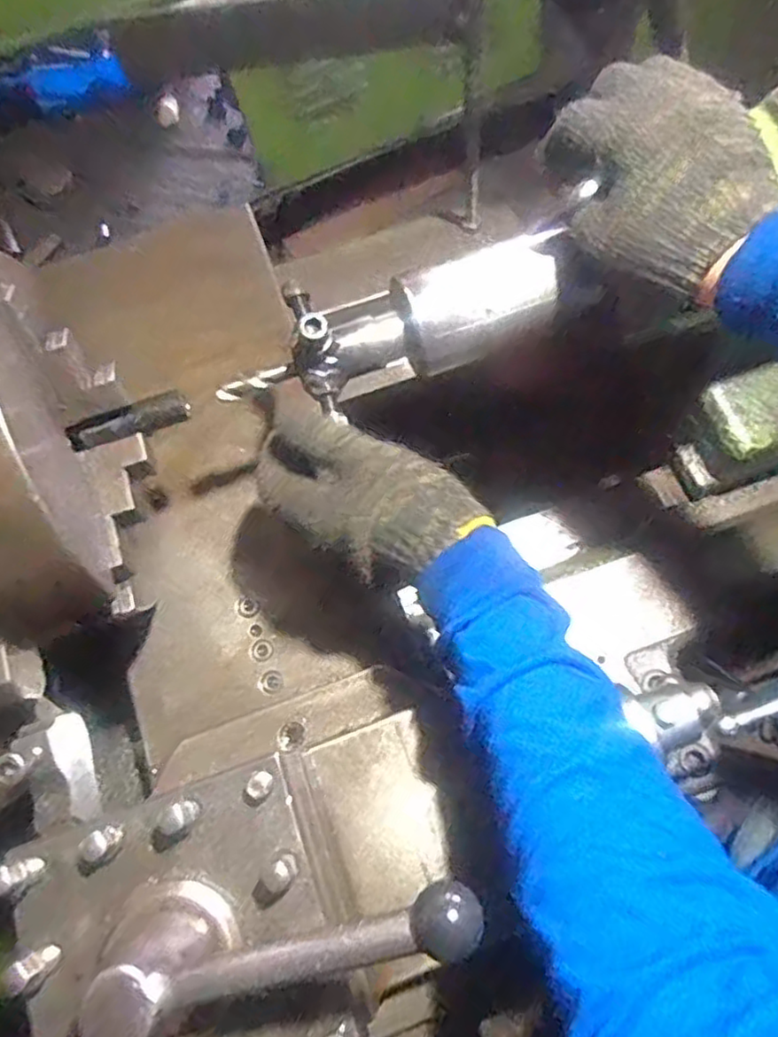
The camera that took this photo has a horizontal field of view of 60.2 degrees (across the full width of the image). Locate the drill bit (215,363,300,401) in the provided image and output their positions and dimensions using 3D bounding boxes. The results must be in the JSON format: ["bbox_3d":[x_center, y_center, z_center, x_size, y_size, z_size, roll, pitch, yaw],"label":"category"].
[{"bbox_3d":[-0.085,-0.088,0.433,0.052,0.009,0.008,-23,73,-7],"label":"drill bit"}]

